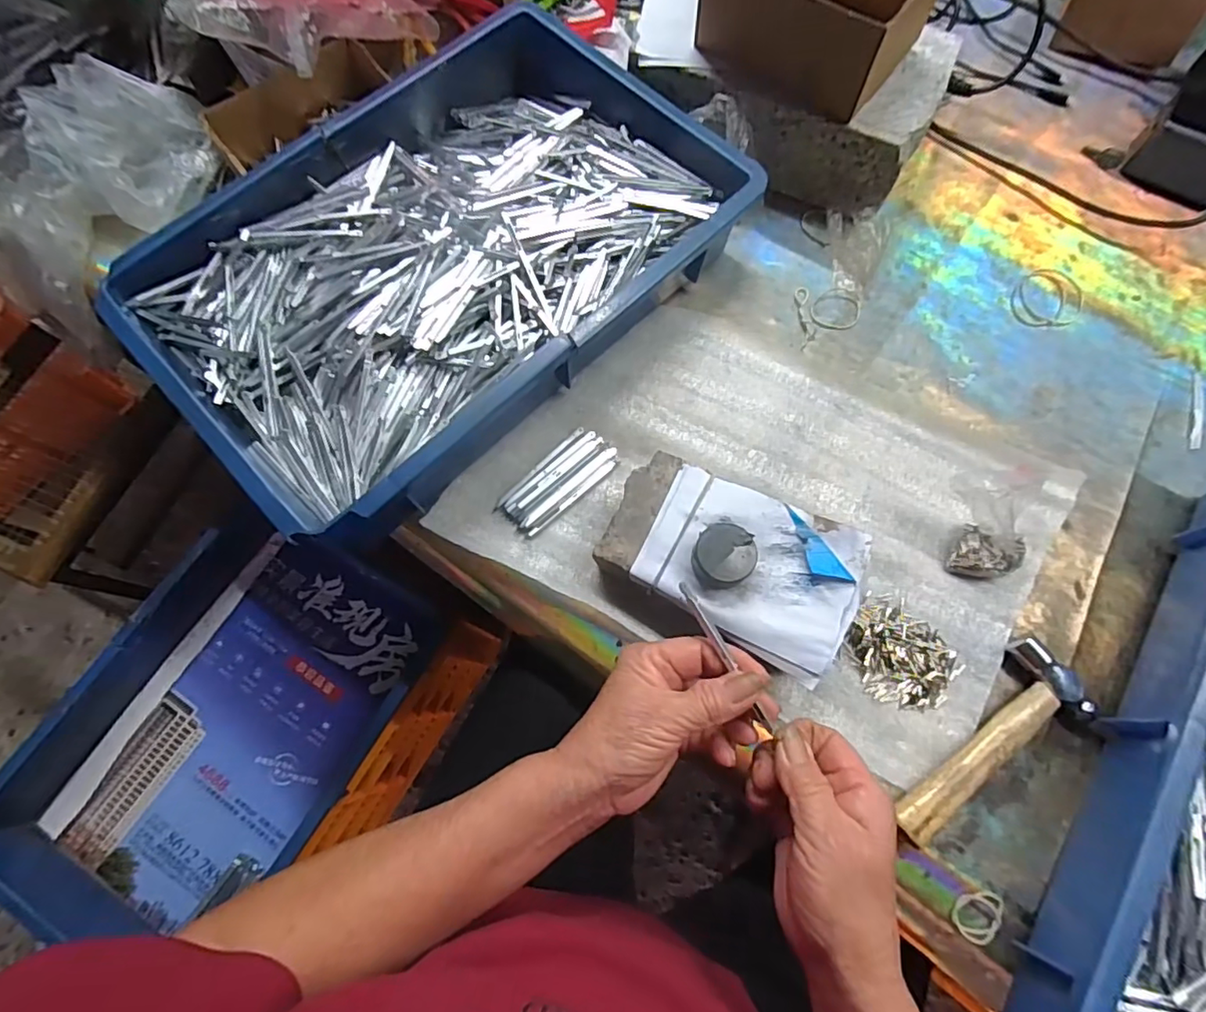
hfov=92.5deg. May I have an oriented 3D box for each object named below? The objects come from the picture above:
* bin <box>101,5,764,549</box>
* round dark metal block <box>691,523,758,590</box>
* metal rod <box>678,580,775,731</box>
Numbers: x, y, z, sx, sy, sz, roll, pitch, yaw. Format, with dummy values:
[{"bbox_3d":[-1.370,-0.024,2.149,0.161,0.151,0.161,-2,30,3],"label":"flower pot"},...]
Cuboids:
[{"bbox_3d":[-0.123,-0.192,0.464,0.293,0.079,0.426,43,77,14],"label":"bin"},{"bbox_3d":[0.077,0.032,0.370,0.038,0.021,0.038,0,71,1],"label":"round dark metal block"},{"bbox_3d":[0.066,0.081,0.311,0.005,0.004,0.089,-30,83,-9],"label":"metal rod"}]

